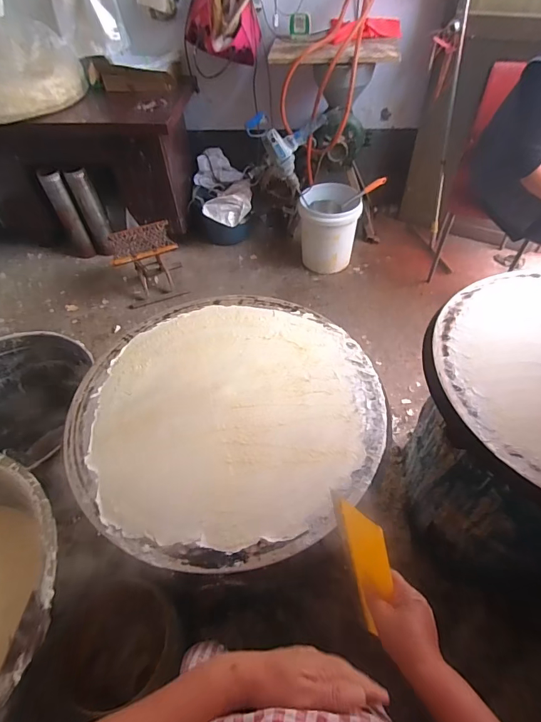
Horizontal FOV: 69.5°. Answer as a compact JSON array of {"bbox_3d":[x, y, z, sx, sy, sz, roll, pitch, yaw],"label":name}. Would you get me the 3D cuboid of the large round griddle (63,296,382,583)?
[{"bbox_3d":[-0.088,0.080,0.791,0.594,0.028,0.596,-2,51,2],"label":"large round griddle"}]

